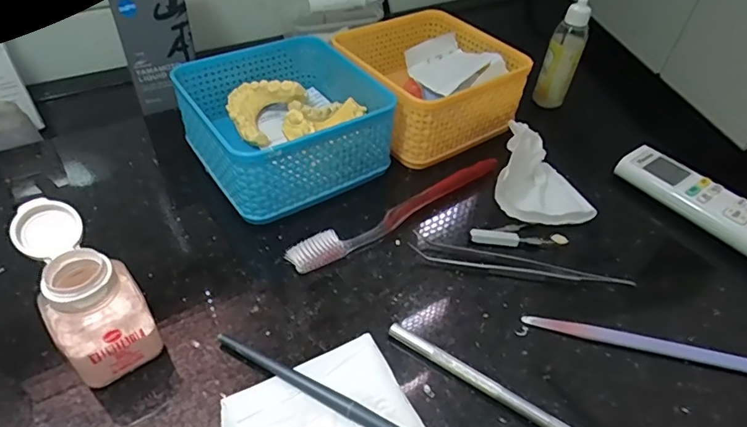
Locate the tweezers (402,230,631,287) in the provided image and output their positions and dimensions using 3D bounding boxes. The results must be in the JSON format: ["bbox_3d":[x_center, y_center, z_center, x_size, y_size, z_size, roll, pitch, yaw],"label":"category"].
[{"bbox_3d":[0.096,0.033,0.322,0.143,0.010,0.021,14,45,7],"label":"tweezers"}]

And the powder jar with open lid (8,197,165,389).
[{"bbox_3d":[-0.145,0.041,0.247,0.041,0.075,0.066,-29,55,-31],"label":"powder jar with open lid"}]

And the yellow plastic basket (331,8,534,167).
[{"bbox_3d":[0.046,-0.115,0.432,0.133,0.065,0.134,-24,52,-27],"label":"yellow plastic basket"}]

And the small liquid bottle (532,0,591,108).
[{"bbox_3d":[0.192,-0.159,0.490,0.034,0.109,0.026,21,47,14],"label":"small liquid bottle"}]

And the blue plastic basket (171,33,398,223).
[{"bbox_3d":[-0.069,-0.072,0.376,0.128,0.065,0.134,-25,53,-28],"label":"blue plastic basket"}]

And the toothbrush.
[{"bbox_3d":[0.023,-0.001,0.350,0.183,0.014,0.018,-24,52,-27],"label":"toothbrush"}]

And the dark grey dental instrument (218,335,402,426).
[{"bbox_3d":[-0.010,0.100,0.247,0.163,0.007,0.008,23,47,16],"label":"dark grey dental instrument"}]

